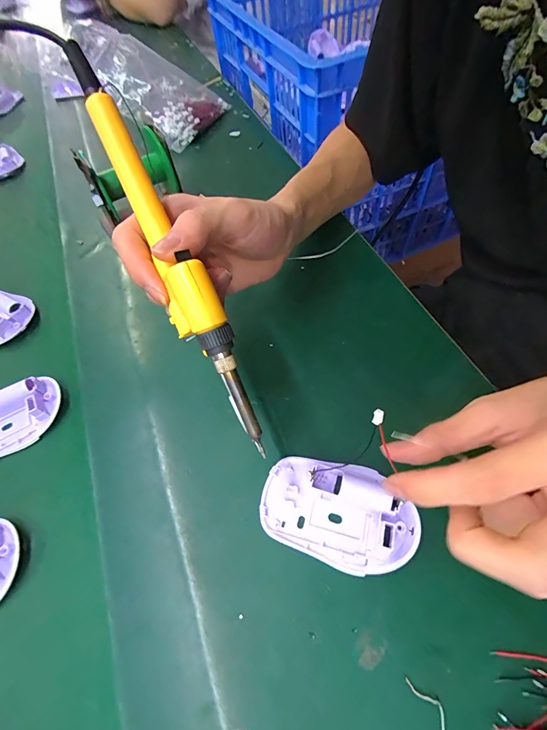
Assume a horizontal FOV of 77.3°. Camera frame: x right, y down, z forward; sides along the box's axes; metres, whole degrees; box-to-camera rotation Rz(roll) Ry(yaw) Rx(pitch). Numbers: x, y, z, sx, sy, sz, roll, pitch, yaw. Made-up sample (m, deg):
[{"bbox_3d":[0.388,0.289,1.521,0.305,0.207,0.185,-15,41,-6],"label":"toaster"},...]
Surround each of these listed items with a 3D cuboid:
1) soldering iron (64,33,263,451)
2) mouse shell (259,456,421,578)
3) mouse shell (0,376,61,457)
[{"bbox_3d":[-0.060,-0.064,0.189,0.024,0.031,0.236,-26,86,-11],"label":"soldering iron"},{"bbox_3d":[0.041,0.092,0.219,0.096,0.014,0.061,14,60,13],"label":"mouse shell"},{"bbox_3d":[-0.218,0.046,0.274,0.091,0.019,0.050,-29,60,-13],"label":"mouse shell"}]

